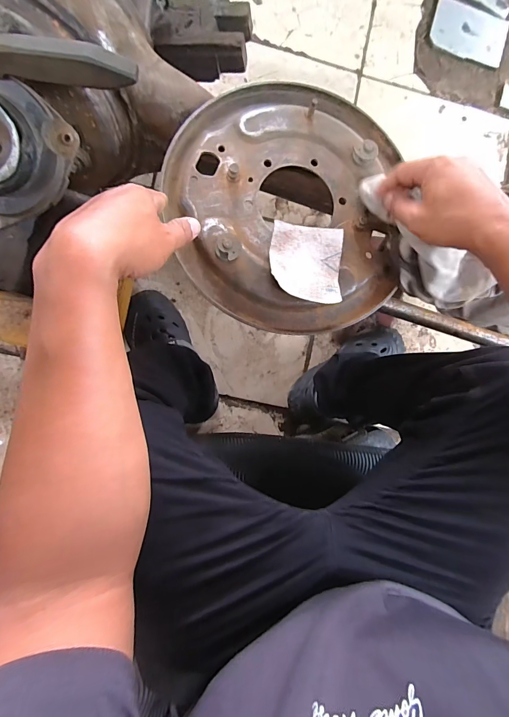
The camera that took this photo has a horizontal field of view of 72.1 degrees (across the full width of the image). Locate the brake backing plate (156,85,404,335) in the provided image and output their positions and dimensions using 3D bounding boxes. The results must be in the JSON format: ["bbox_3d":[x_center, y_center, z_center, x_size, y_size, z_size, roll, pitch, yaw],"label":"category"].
[{"bbox_3d":[0.035,-0.180,0.401,0.266,0.053,0.288,0,90,-6],"label":"brake backing plate"}]

